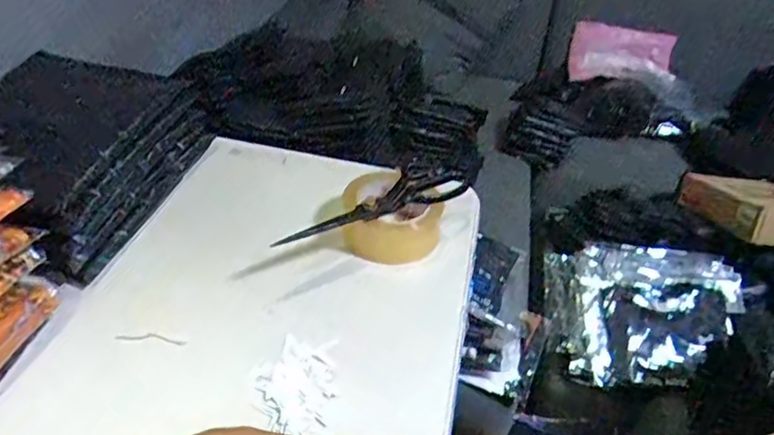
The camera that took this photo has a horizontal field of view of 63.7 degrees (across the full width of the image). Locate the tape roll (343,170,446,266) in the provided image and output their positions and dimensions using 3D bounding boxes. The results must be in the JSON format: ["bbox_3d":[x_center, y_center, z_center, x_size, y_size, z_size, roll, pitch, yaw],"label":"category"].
[{"bbox_3d":[0.000,0.002,0.708,0.108,0.055,0.108,4,38,-3],"label":"tape roll"}]

